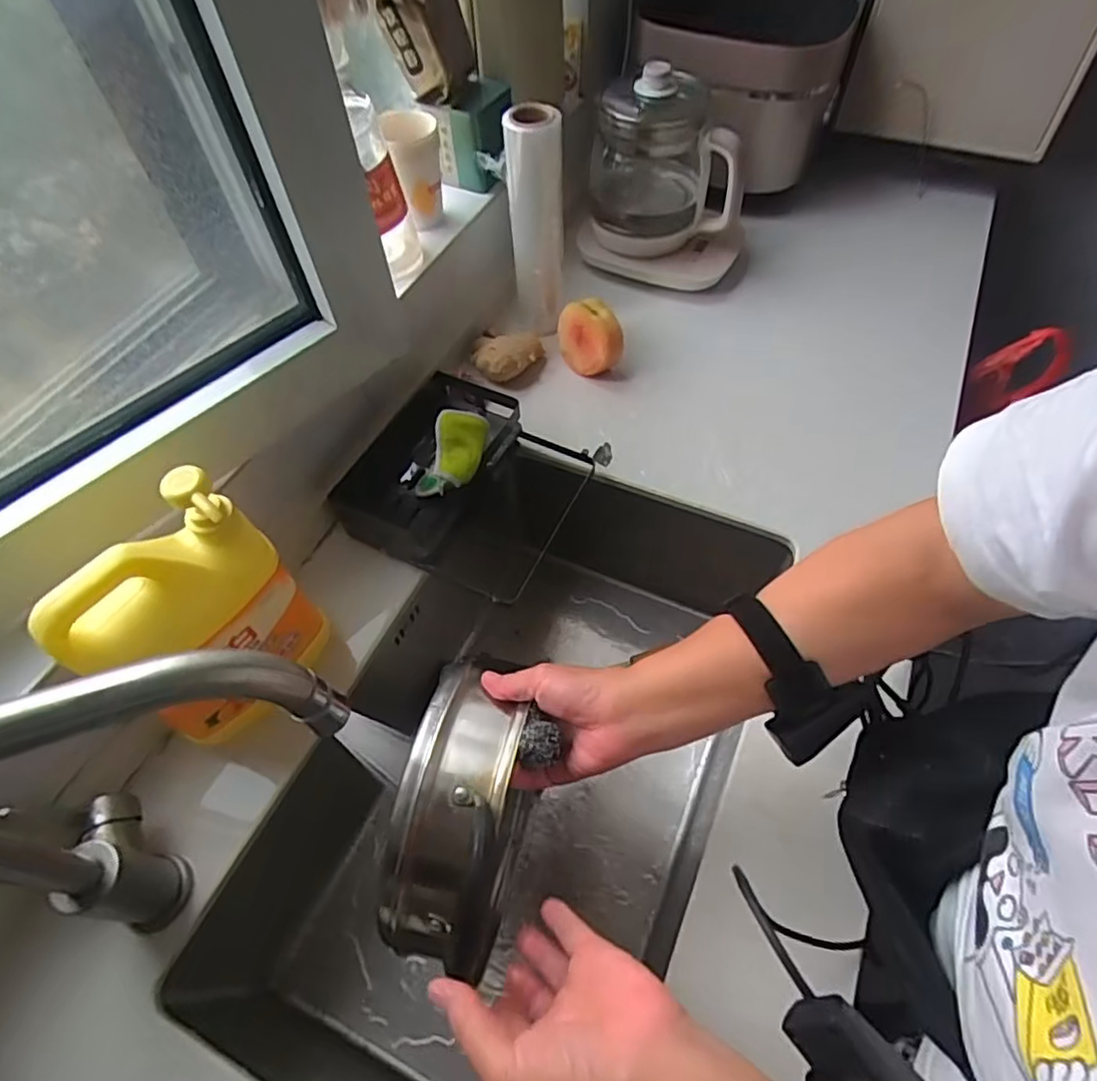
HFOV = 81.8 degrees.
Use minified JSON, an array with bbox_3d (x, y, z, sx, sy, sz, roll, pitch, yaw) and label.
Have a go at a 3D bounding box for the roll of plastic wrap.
[{"bbox_3d":[-0.015,-0.364,0.756,0.055,0.259,0.048,-12,56,-6],"label":"roll of plastic wrap"}]

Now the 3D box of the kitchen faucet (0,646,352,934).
[{"bbox_3d":[-0.244,0.164,0.385,0.263,0.313,0.075,-8,56,-3],"label":"kitchen faucet"}]

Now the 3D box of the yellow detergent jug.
[{"bbox_3d":[-0.255,0.061,0.472,0.059,0.203,0.140,27,61,19],"label":"yellow detergent jug"}]

